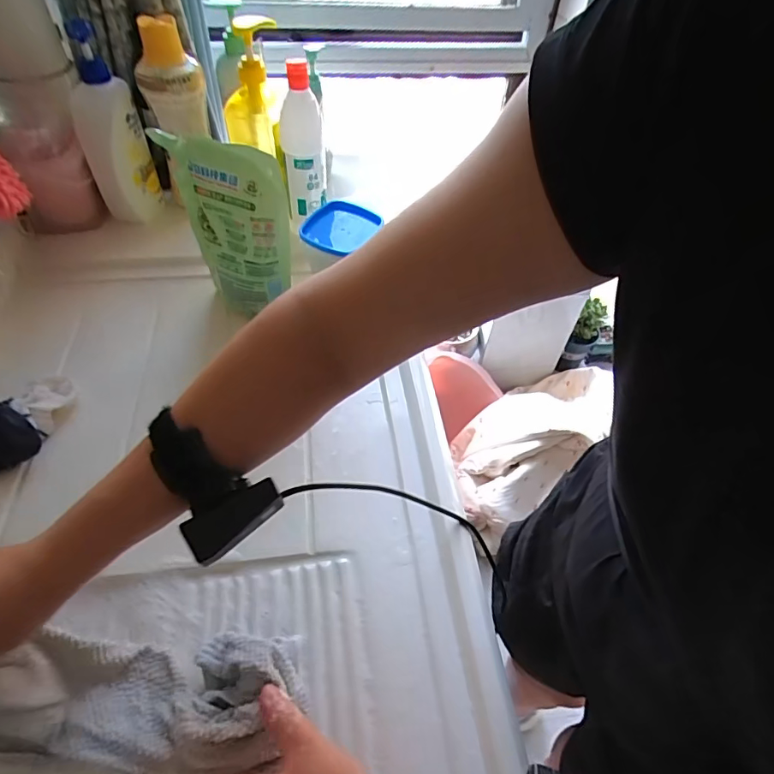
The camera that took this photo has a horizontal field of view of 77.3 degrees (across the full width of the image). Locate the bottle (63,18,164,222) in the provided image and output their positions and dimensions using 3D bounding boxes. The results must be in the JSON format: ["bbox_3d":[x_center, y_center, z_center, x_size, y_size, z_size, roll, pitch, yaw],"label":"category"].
[{"bbox_3d":[-0.376,-0.349,0.655,0.082,0.235,0.052,-23,56,-20],"label":"bottle"}]

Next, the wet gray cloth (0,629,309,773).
[{"bbox_3d":[-0.191,0.225,0.345,0.261,0.112,0.094,7,50,-18],"label":"wet gray cloth"}]

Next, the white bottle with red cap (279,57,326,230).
[{"bbox_3d":[-0.115,-0.338,0.663,0.059,0.198,0.066,-9,53,-11],"label":"white bottle with red cap"}]

